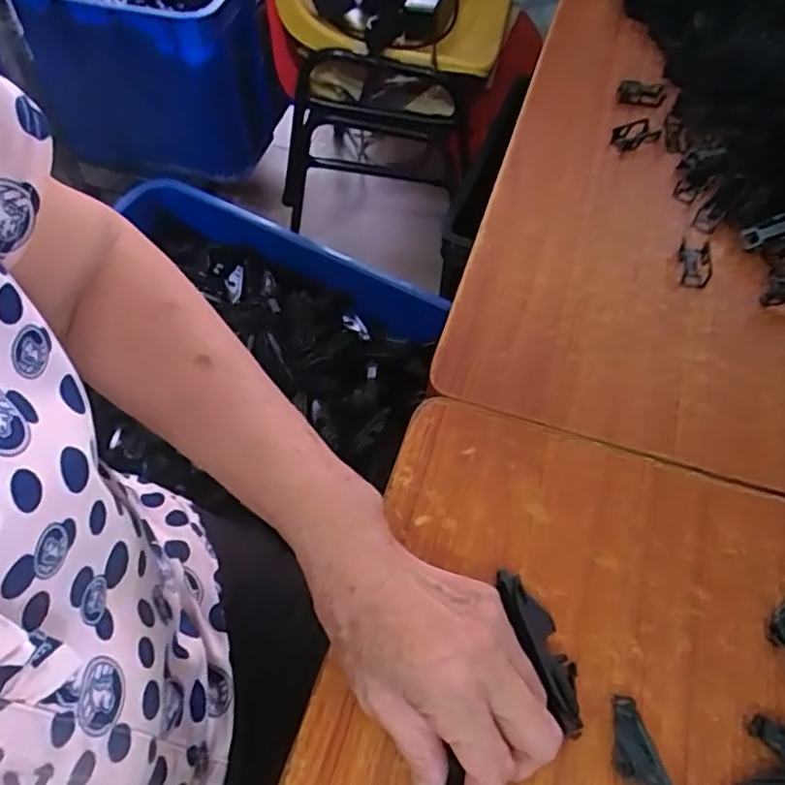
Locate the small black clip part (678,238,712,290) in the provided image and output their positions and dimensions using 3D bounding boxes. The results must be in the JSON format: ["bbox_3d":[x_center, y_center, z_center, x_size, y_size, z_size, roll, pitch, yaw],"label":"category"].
[{"bbox_3d":[0.229,-0.097,0.485,0.022,0.007,0.044,8,59,4],"label":"small black clip part"}]

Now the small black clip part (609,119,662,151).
[{"bbox_3d":[0.213,-0.228,0.565,0.040,0.010,0.024,-18,59,-10],"label":"small black clip part"}]

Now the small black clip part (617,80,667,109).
[{"bbox_3d":[0.234,-0.280,0.603,0.042,0.014,0.019,12,59,8],"label":"small black clip part"}]

